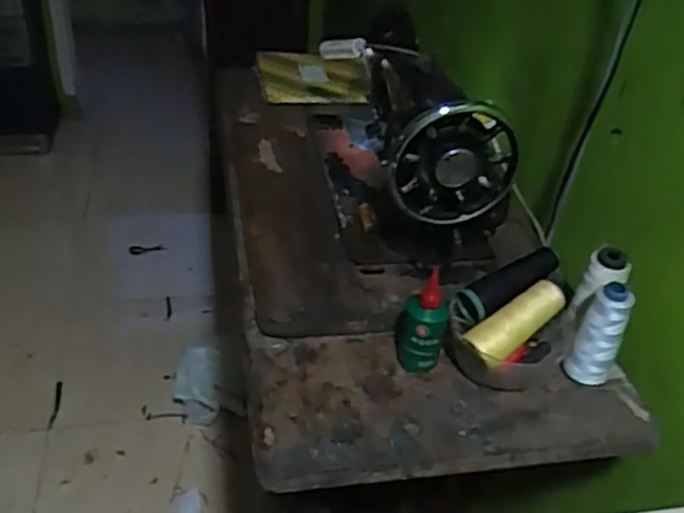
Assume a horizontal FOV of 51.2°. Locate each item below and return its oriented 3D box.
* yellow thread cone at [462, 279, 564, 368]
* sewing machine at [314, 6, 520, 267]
[{"bbox_3d":[0.177,0.068,0.712,0.114,0.034,0.033,-33,47,-16],"label":"yellow thread cone"},{"bbox_3d":[0.071,-0.179,0.917,0.177,0.195,0.417,-5,36,-11],"label":"sewing machine"}]

